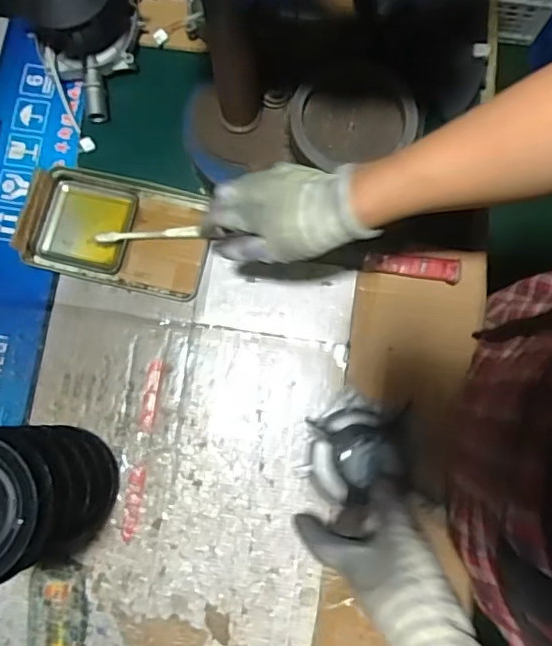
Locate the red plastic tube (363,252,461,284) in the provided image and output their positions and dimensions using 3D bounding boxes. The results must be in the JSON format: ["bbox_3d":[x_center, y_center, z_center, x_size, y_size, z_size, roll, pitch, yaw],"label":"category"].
[{"bbox_3d":[0.146,-0.062,0.603,0.101,0.012,0.023,8,79,3],"label":"red plastic tube"}]

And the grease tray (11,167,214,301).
[{"bbox_3d":[-0.171,-0.101,0.609,0.193,0.027,0.118,11,79,3],"label":"grease tray"}]

